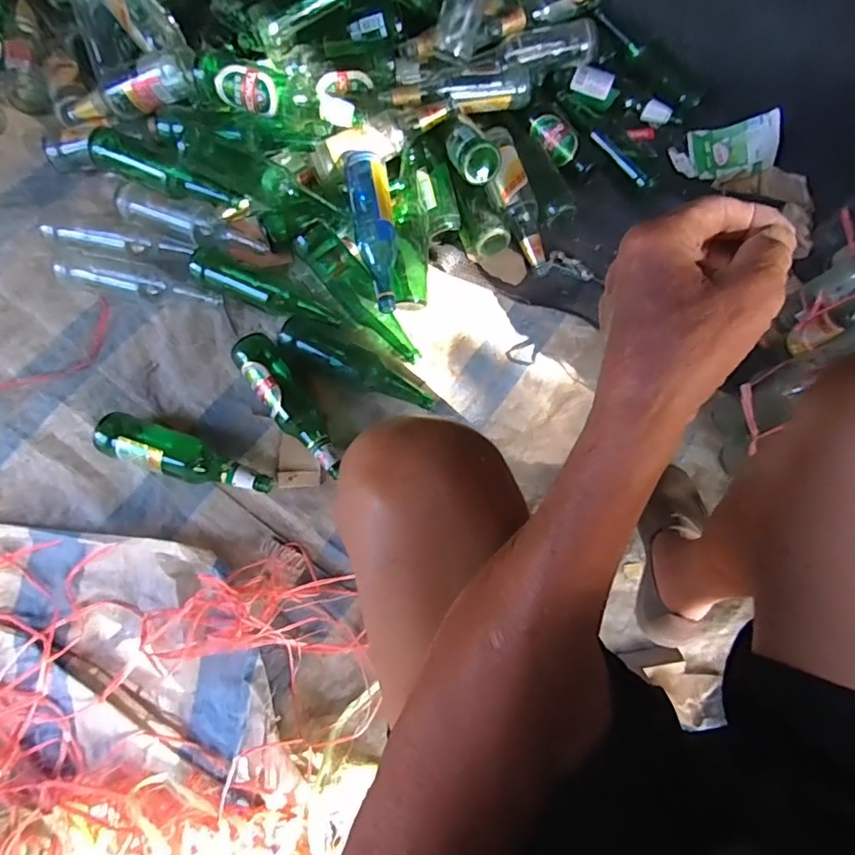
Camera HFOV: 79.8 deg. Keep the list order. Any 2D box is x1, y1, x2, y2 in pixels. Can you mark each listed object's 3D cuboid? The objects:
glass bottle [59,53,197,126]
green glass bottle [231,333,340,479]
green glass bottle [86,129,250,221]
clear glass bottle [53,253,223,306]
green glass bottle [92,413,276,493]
[{"bbox_3d":[-0.528,-0.566,0.880,0.306,0.059,0.057,1,71,23],"label":"glass bottle"},{"bbox_3d":[-0.217,-0.038,0.805,0.068,0.065,0.273,-35,77,-11],"label":"green glass bottle"},{"bbox_3d":[-0.434,-0.432,0.876,0.284,0.069,0.079,24,75,5],"label":"green glass bottle"},{"bbox_3d":[-0.481,-0.245,0.870,0.270,0.056,0.067,11,73,2],"label":"clear glass bottle"},{"bbox_3d":[-0.365,0.047,0.777,0.275,0.063,0.067,18,73,4],"label":"green glass bottle"}]

